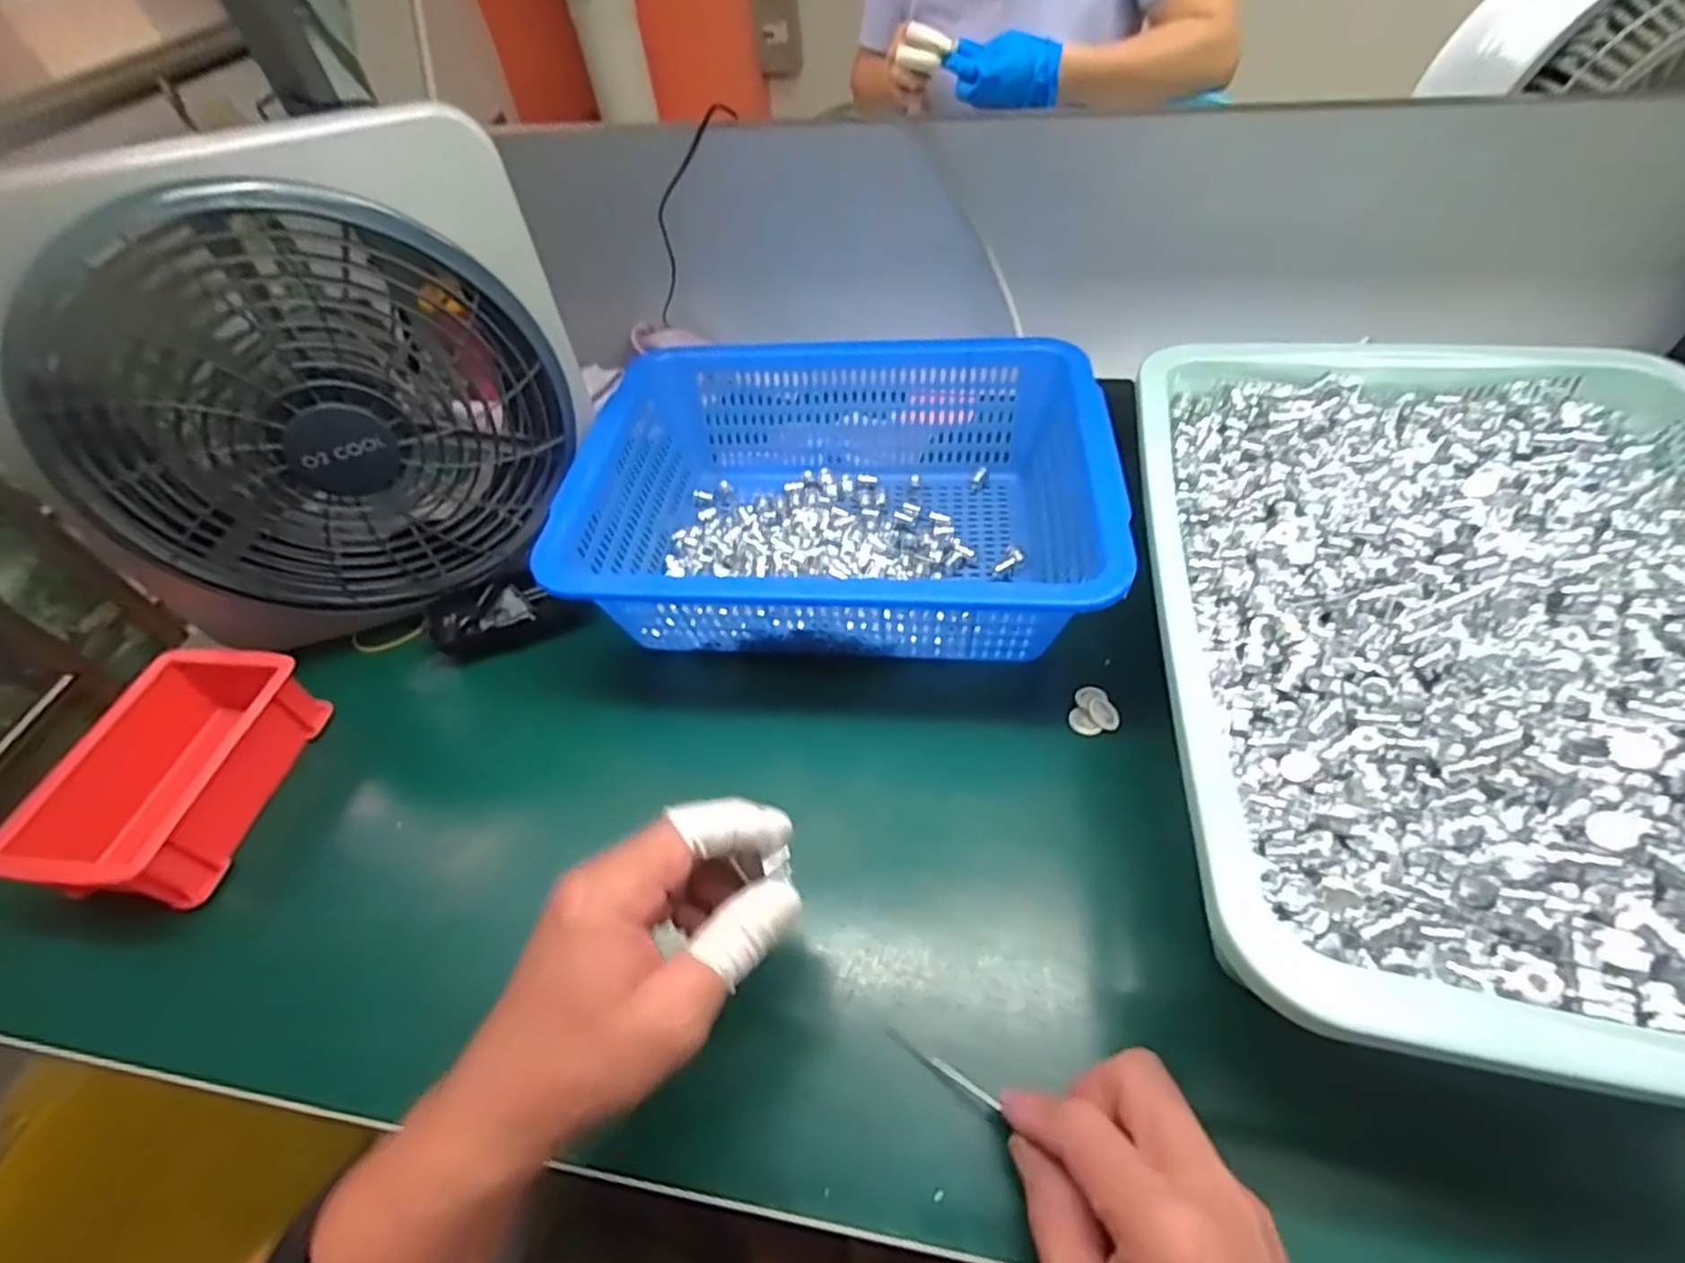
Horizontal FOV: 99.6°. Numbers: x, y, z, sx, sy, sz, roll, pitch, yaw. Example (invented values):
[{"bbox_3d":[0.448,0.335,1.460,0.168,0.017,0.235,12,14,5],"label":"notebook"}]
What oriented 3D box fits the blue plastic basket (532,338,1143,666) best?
[{"bbox_3d":[0.000,-0.089,0.505,0.338,0.107,0.263,0,51,6],"label":"blue plastic basket"}]

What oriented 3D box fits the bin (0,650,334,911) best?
[{"bbox_3d":[-0.399,0.084,0.432,0.097,0.053,0.148,2,51,7],"label":"bin"}]

